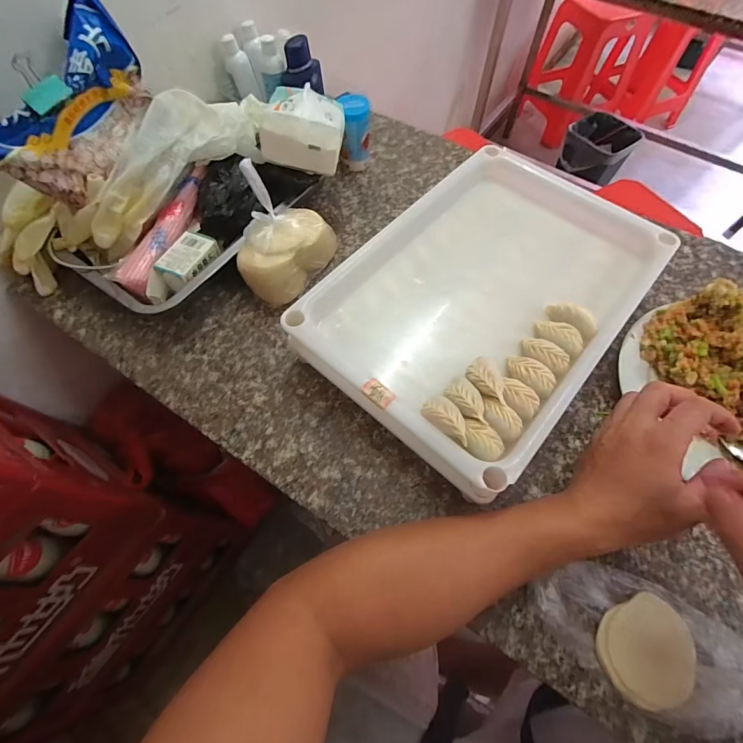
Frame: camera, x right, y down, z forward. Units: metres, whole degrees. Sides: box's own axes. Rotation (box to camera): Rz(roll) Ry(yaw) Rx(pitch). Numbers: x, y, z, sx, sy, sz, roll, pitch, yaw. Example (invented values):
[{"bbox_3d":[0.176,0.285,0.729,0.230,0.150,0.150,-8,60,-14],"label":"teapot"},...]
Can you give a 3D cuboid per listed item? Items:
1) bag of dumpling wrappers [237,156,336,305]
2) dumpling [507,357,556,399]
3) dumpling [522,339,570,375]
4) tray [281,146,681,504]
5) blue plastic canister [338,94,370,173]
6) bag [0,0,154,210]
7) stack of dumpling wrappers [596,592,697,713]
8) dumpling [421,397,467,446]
[{"bbox_3d":[-0.109,-0.163,0.446,0.073,0.129,0.125,30,67,14],"label":"bag of dumpling wrappers"},{"bbox_3d":[0.151,0.005,0.360,0.048,0.031,0.024,40,70,18],"label":"dumpling"},{"bbox_3d":[0.169,-0.014,0.370,0.044,0.027,0.024,37,69,16],"label":"dumpling"},{"bbox_3d":[0.121,-0.091,0.407,0.264,0.037,0.385,39,69,17],"label":"tray"},{"bbox_3d":[-0.024,-0.357,0.563,0.042,0.094,0.053,3,64,1],"label":"blue plastic canister"},{"bbox_3d":[-0.311,-0.282,0.404,0.056,0.087,0.194,24,84,11],"label":"bag"},{"bbox_3d":[0.232,0.233,0.314,0.080,0.012,0.068,-17,65,-9],"label":"stack of dumpling wrappers"},{"bbox_3d":[0.066,0.042,0.324,0.026,0.013,0.048,-37,69,-17],"label":"dumpling"}]

